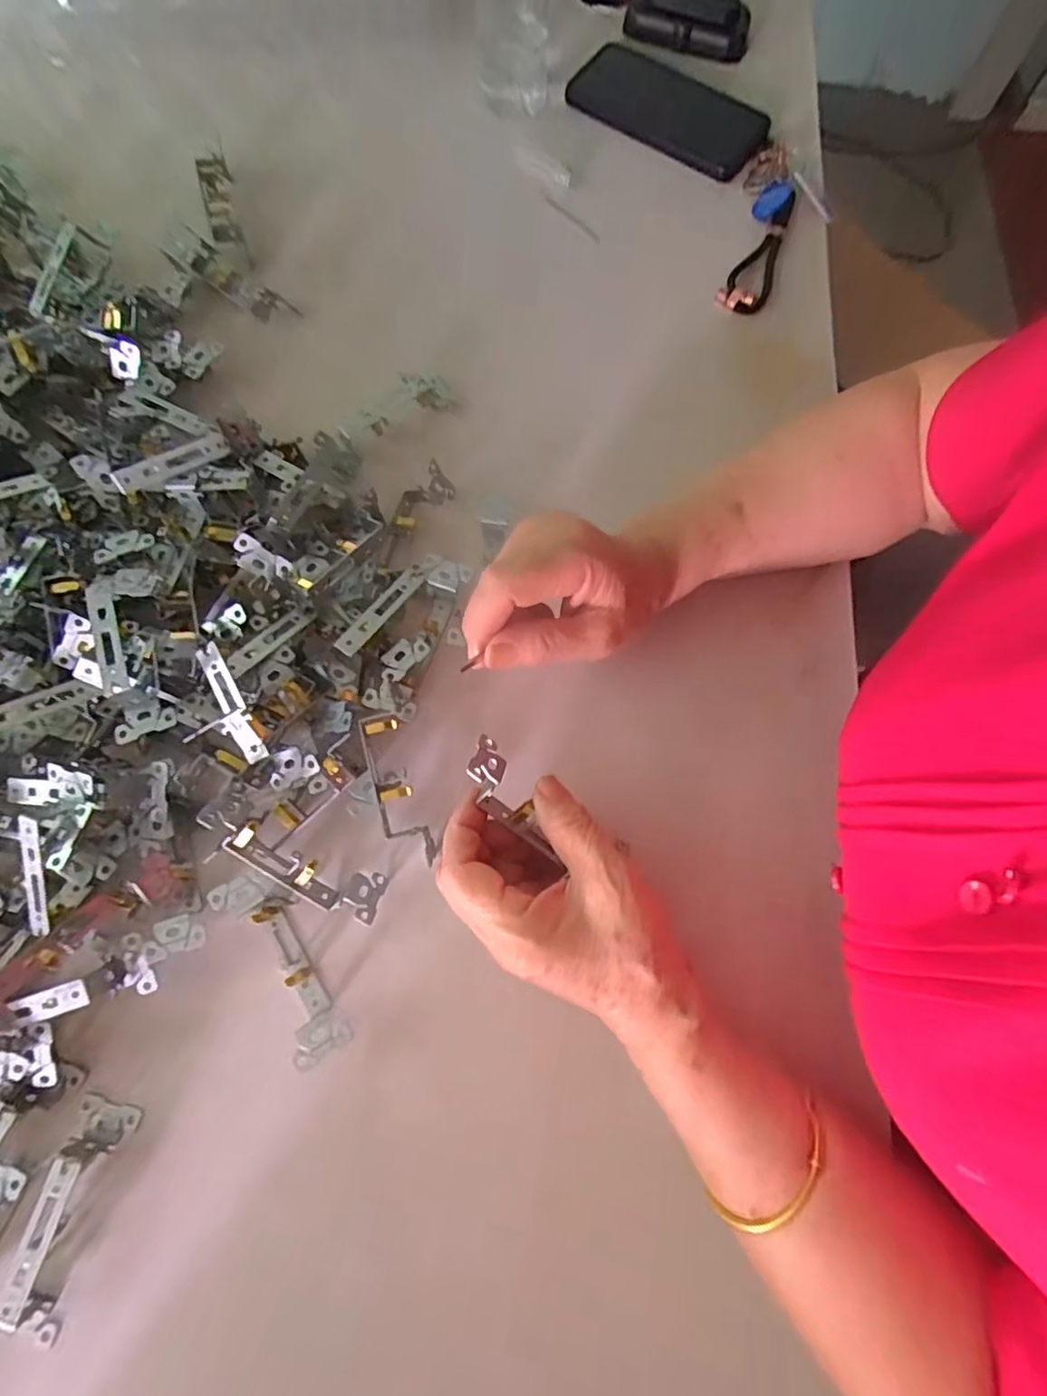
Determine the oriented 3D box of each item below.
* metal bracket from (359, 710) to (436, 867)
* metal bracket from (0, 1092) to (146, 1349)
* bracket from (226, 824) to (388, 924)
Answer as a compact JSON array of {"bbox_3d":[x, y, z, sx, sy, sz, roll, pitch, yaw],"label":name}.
[{"bbox_3d":[-0.073,0.053,0.352,0.024,0.020,0.091,-17,97,-6],"label":"metal bracket"},{"bbox_3d":[-0.230,0.259,0.298,0.030,0.024,0.102,16,75,3],"label":"metal bracket"},{"bbox_3d":[-0.123,0.099,0.342,0.087,0.027,0.029,32,31,-10],"label":"bracket"}]

